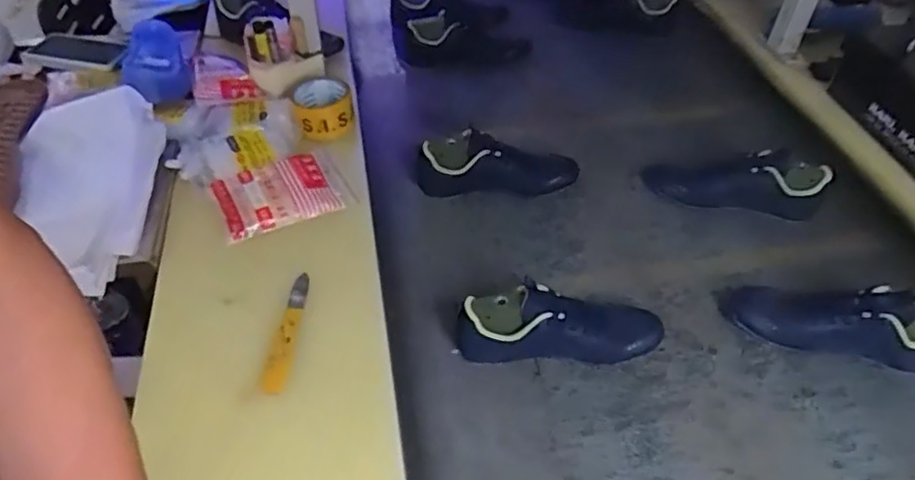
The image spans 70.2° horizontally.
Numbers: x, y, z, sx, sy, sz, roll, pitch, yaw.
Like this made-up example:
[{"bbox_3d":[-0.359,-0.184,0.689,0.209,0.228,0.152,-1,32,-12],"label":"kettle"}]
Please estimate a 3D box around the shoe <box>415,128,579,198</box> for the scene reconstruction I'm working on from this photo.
[{"bbox_3d":[0.068,-0.113,0.988,0.247,0.101,0.074,1,44,-19],"label":"shoe"}]

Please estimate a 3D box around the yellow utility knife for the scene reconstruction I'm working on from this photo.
[{"bbox_3d":[-0.190,0.098,0.733,0.025,0.014,0.153,4,44,2],"label":"yellow utility knife"}]

